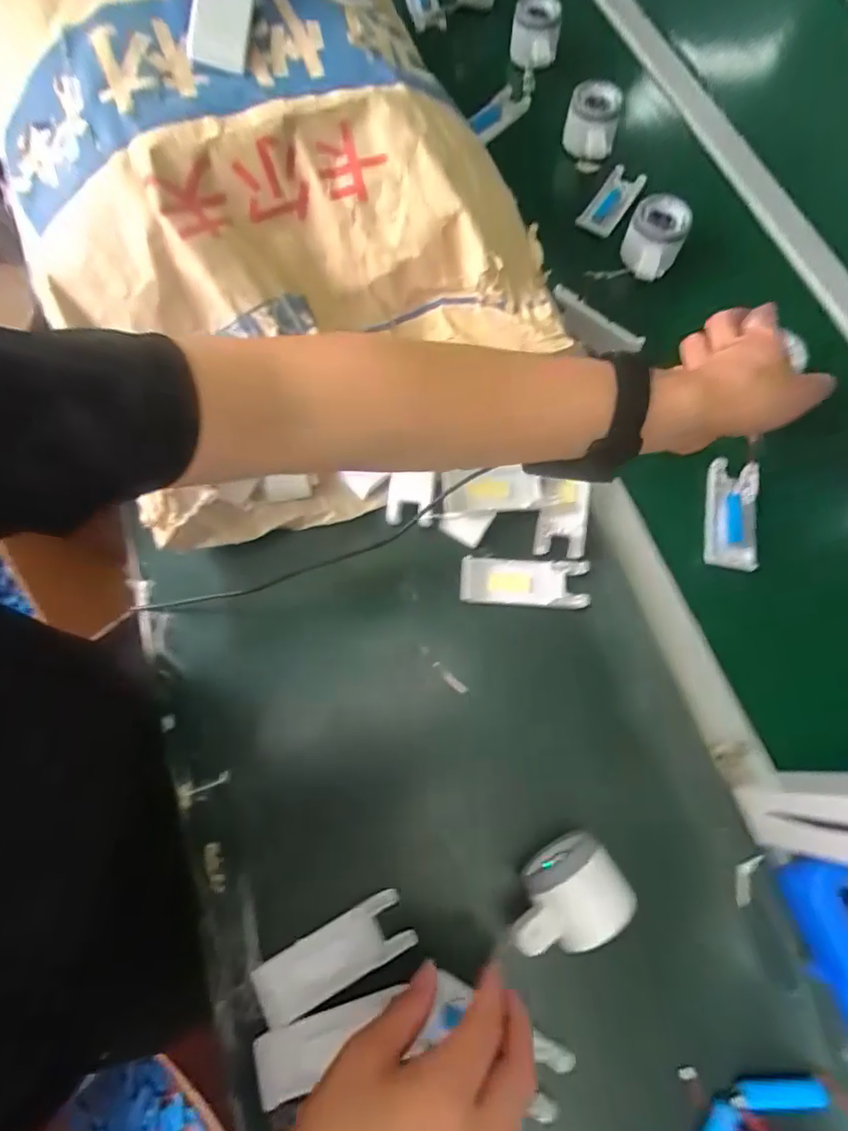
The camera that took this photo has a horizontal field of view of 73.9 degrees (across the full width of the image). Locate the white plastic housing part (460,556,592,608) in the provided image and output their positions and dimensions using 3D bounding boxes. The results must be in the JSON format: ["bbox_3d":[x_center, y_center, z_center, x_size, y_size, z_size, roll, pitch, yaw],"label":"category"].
[{"bbox_3d":[0.086,0.014,0.480,0.107,0.006,0.040,2,71,0],"label":"white plastic housing part"}]

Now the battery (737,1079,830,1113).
[{"bbox_3d":[0.234,0.343,0.366,0.053,0.011,0.013,-2,71,-1],"label":"battery"}]

